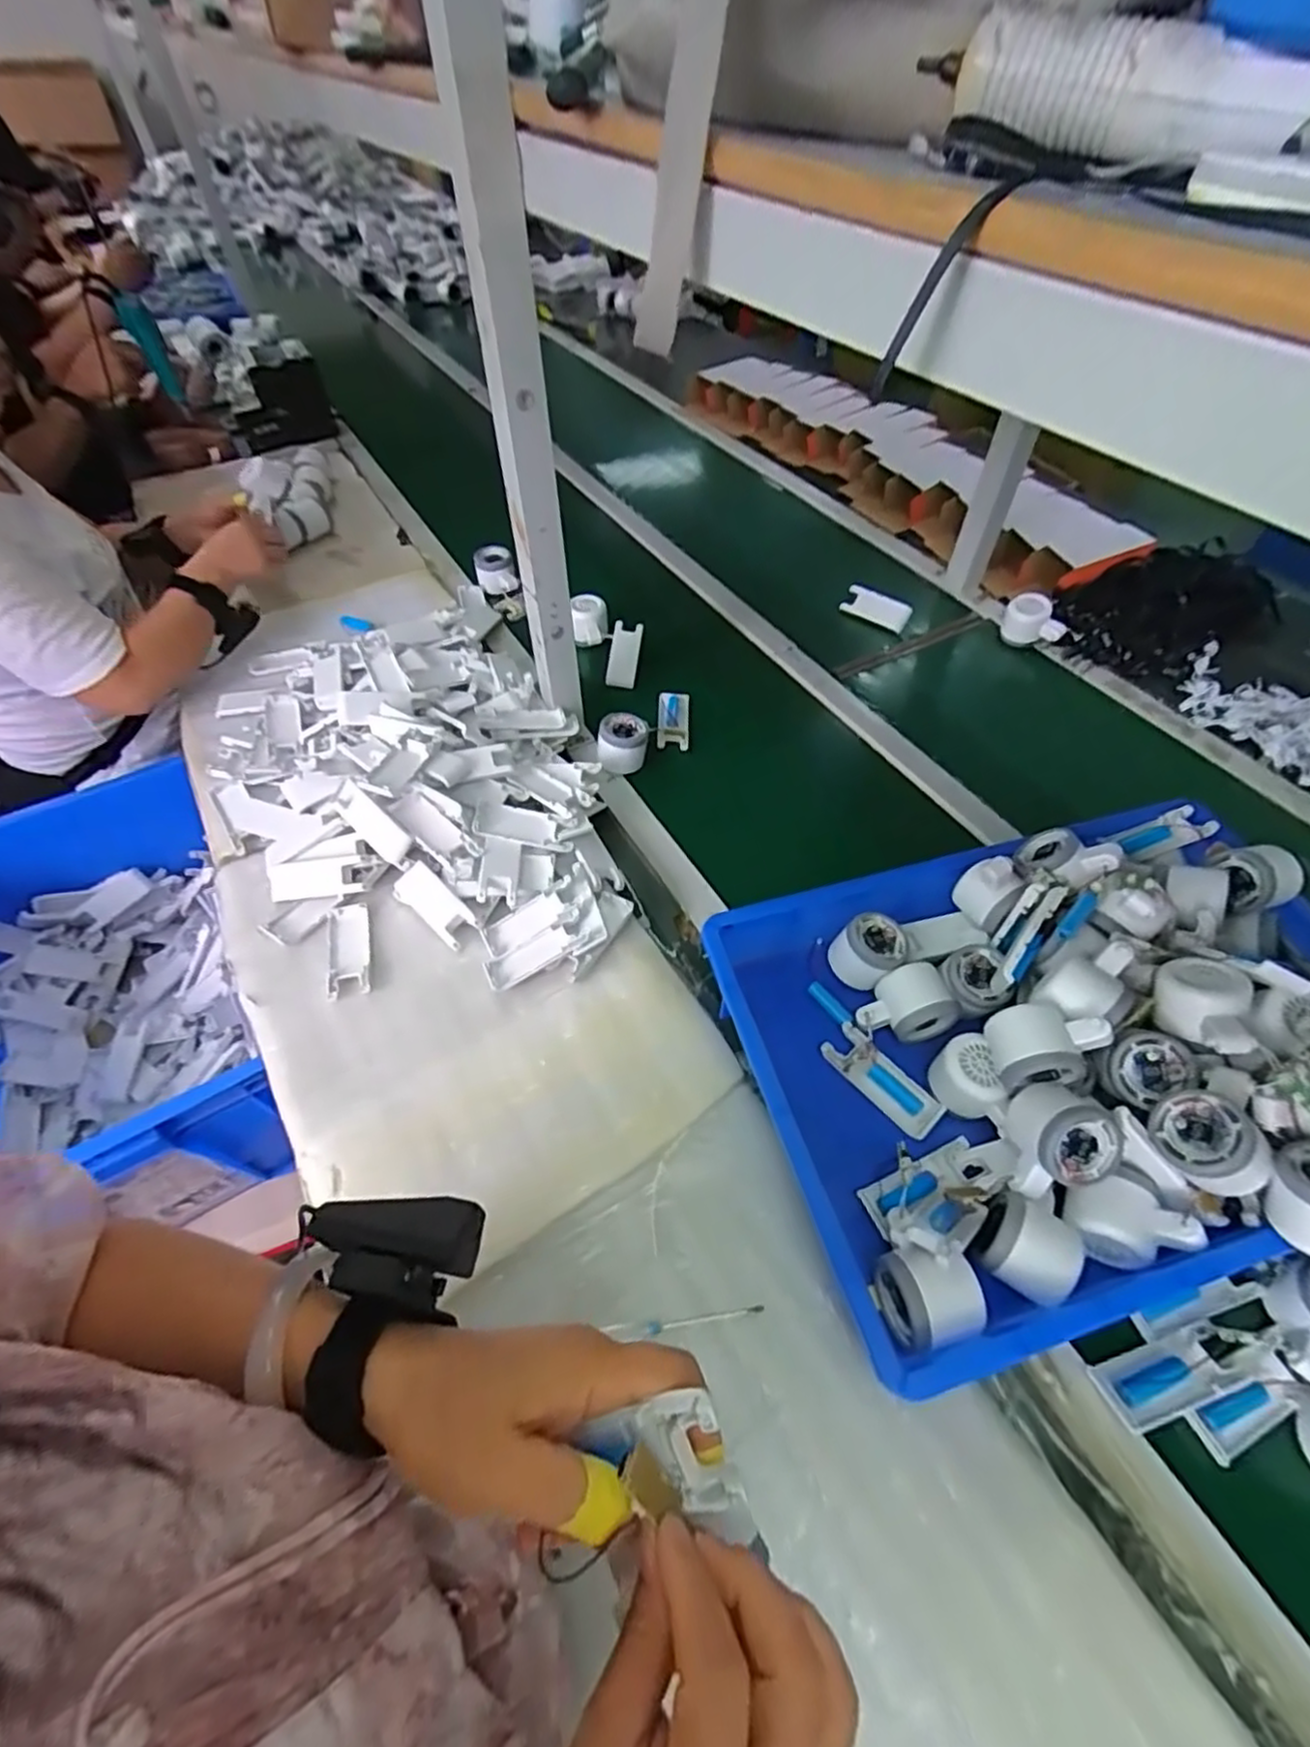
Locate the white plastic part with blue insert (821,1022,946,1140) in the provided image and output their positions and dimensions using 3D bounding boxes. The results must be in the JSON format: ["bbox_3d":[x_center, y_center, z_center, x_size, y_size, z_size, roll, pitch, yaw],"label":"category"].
[{"bbox_3d":[0.195,0.179,0.588,0.105,0.010,0.043,38,61,25],"label":"white plastic part with blue insert"}]

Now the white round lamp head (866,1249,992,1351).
[{"bbox_3d":[0.187,0.289,0.467,0.056,0.053,0.057,-11,53,-9],"label":"white round lamp head"}]

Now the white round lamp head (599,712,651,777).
[{"bbox_3d":[-0.038,-0.157,0.822,0.059,0.052,0.057,-2,53,-2],"label":"white round lamp head"}]

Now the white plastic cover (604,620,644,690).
[{"bbox_3d":[-0.042,-0.308,0.959,0.045,0.011,0.103,15,73,-16],"label":"white plastic cover"}]

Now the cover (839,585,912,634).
[{"bbox_3d":[0.335,-0.403,1.035,0.104,0.043,0.013,35,35,22],"label":"cover"}]

